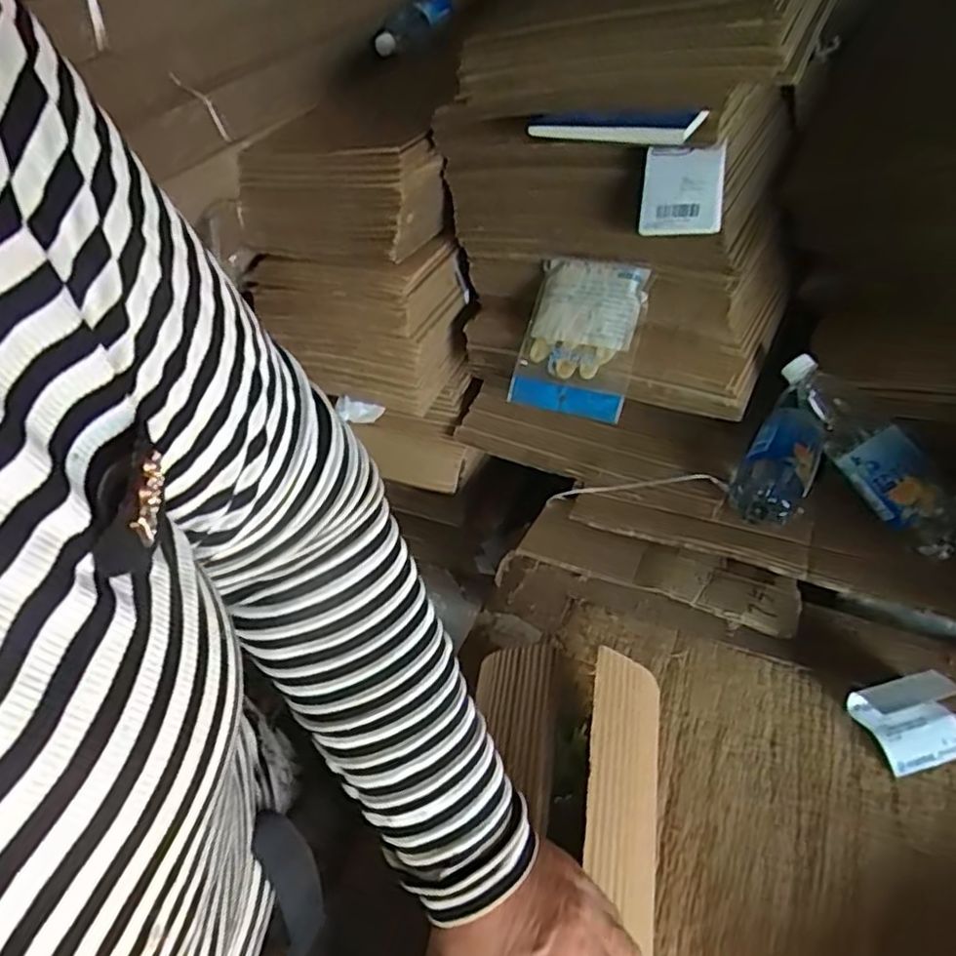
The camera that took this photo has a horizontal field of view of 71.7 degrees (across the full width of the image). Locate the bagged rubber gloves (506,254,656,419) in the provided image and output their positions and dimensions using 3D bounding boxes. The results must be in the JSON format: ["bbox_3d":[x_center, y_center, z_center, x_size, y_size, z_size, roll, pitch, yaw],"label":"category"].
[{"bbox_3d":[0.115,-0.163,0.772,0.135,0.172,0.023,14,2,25],"label":"bagged rubber gloves"}]

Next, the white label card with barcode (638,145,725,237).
[{"bbox_3d":[0.209,-0.295,0.682,0.079,0.080,0.019,4,9,19],"label":"white label card with barcode"}]

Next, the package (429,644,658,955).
[{"bbox_3d":[0.042,0.270,0.429,0.141,0.084,0.339,6,45,11],"label":"package"}]

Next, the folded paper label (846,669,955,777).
[{"bbox_3d":[0.385,0.210,0.581,0.081,0.041,0.070,-13,44,-9],"label":"folded paper label"}]

